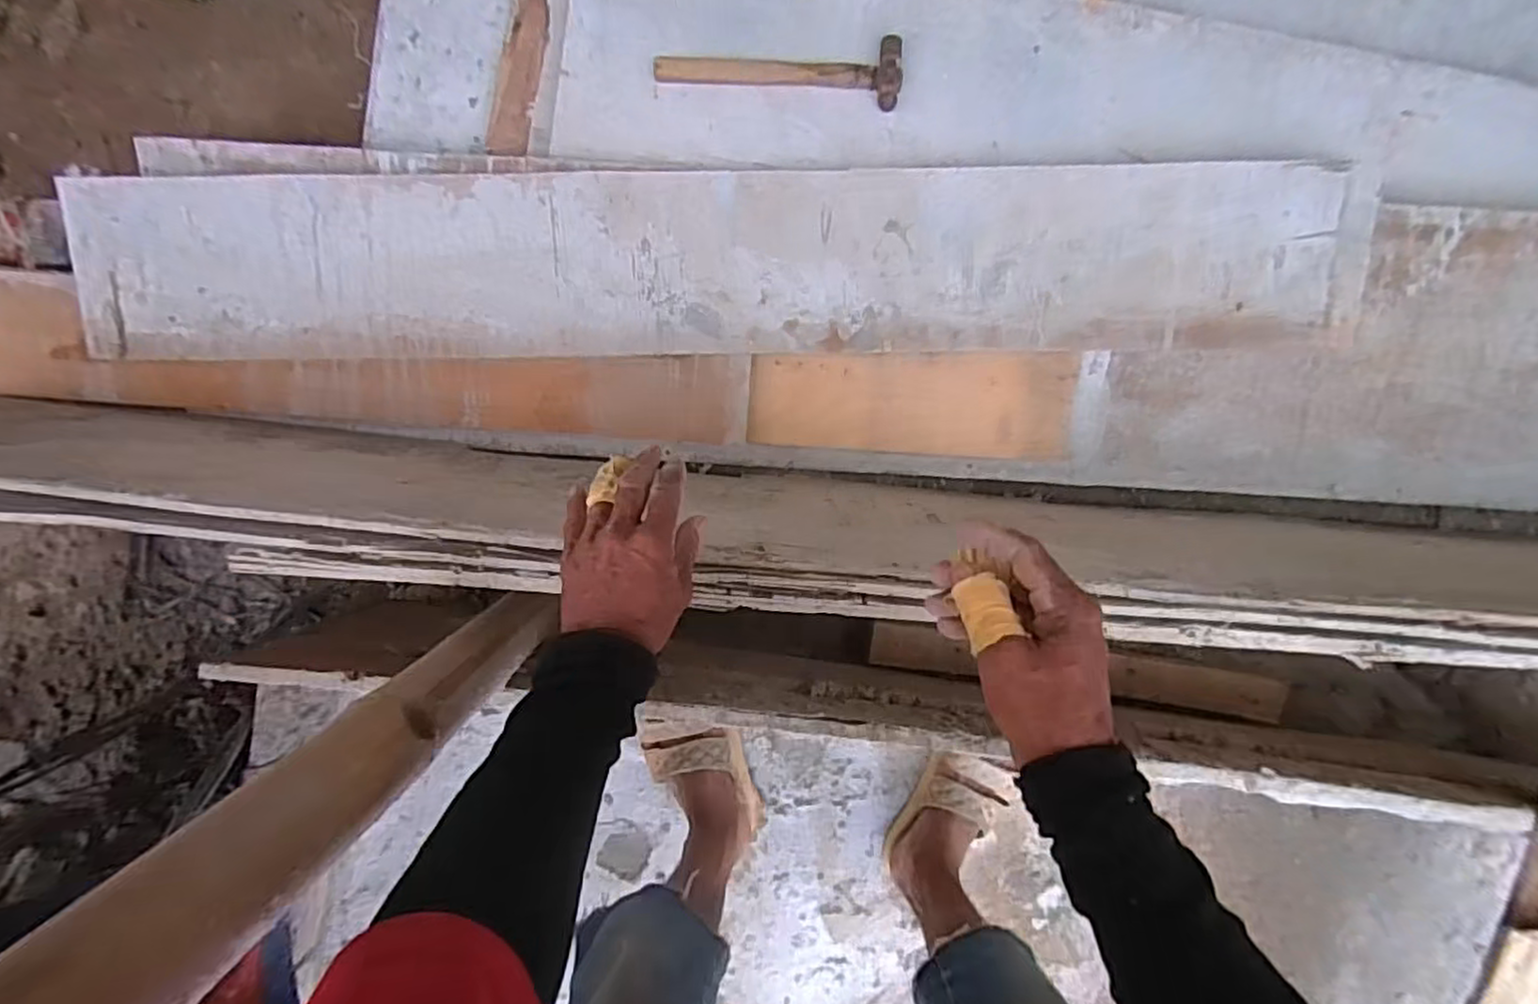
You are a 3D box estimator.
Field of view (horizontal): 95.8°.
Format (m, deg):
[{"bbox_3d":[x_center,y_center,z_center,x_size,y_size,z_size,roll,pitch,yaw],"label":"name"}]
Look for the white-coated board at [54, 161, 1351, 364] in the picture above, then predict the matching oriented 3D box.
[{"bbox_3d":[-0.083,-0.274,0.808,1.424,0.024,0.200,0,105,1],"label":"white-coated board"}]

